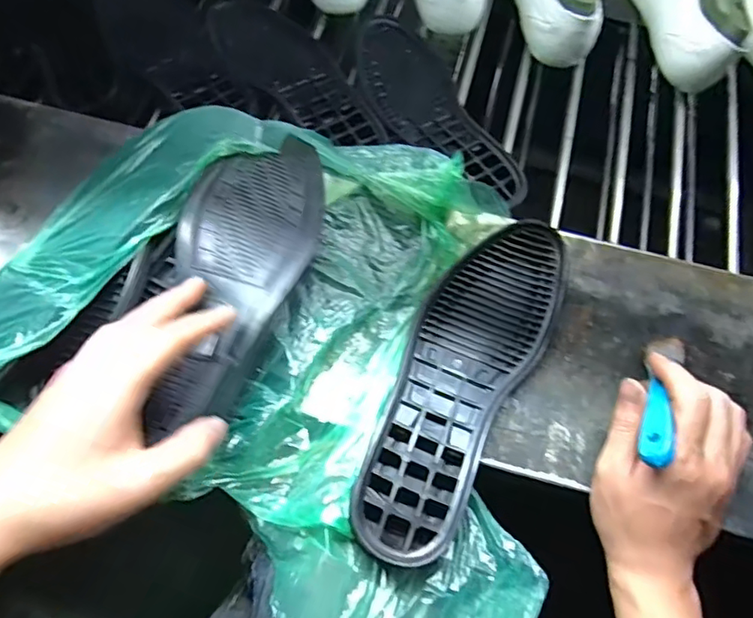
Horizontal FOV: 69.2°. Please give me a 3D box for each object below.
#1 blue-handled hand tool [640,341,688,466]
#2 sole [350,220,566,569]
[{"bbox_3d":[0.203,0.059,0.387,0.021,0.015,0.125,30,43,10],"label":"blue-handled hand tool"},{"bbox_3d":[0.069,0.046,0.437,0.096,0.026,0.299,28,67,10],"label":"sole"}]

